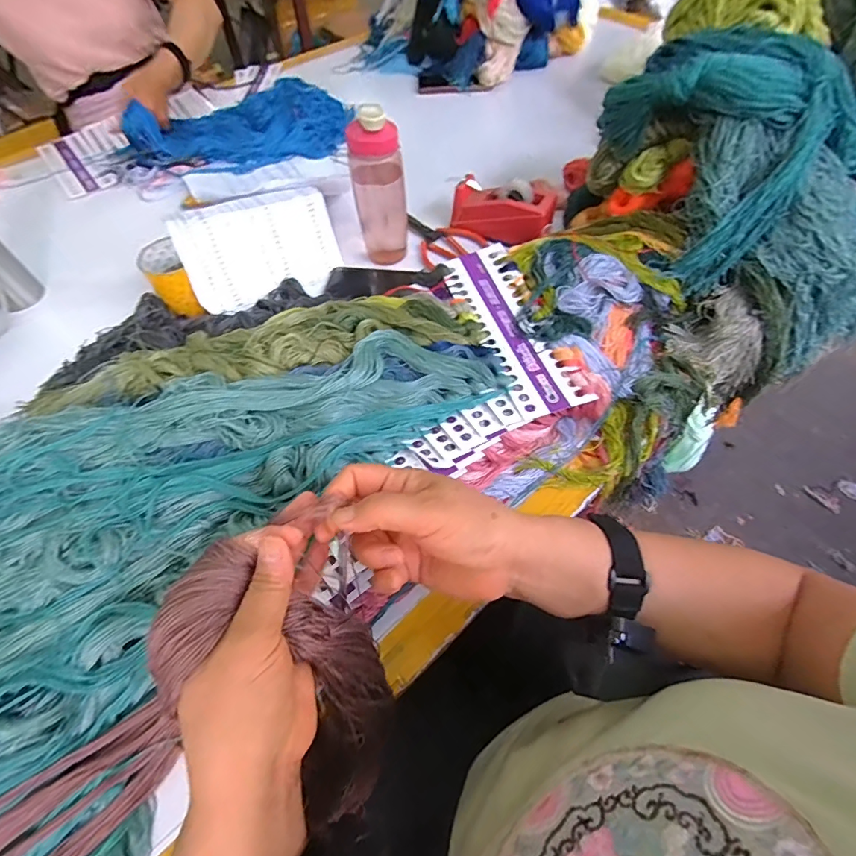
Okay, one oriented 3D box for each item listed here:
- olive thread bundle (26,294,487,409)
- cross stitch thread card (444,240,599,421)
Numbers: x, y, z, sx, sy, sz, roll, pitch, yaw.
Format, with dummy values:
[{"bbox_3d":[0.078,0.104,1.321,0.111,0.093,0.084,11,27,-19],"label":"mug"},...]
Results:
[{"bbox_3d":[-0.188,-0.096,0.500,0.477,0.050,0.137,-14,58,-7],"label":"olive thread bundle"},{"bbox_3d":[0.092,-0.119,0.509,0.080,0.010,0.245,-17,62,-12],"label":"cross stitch thread card"}]

